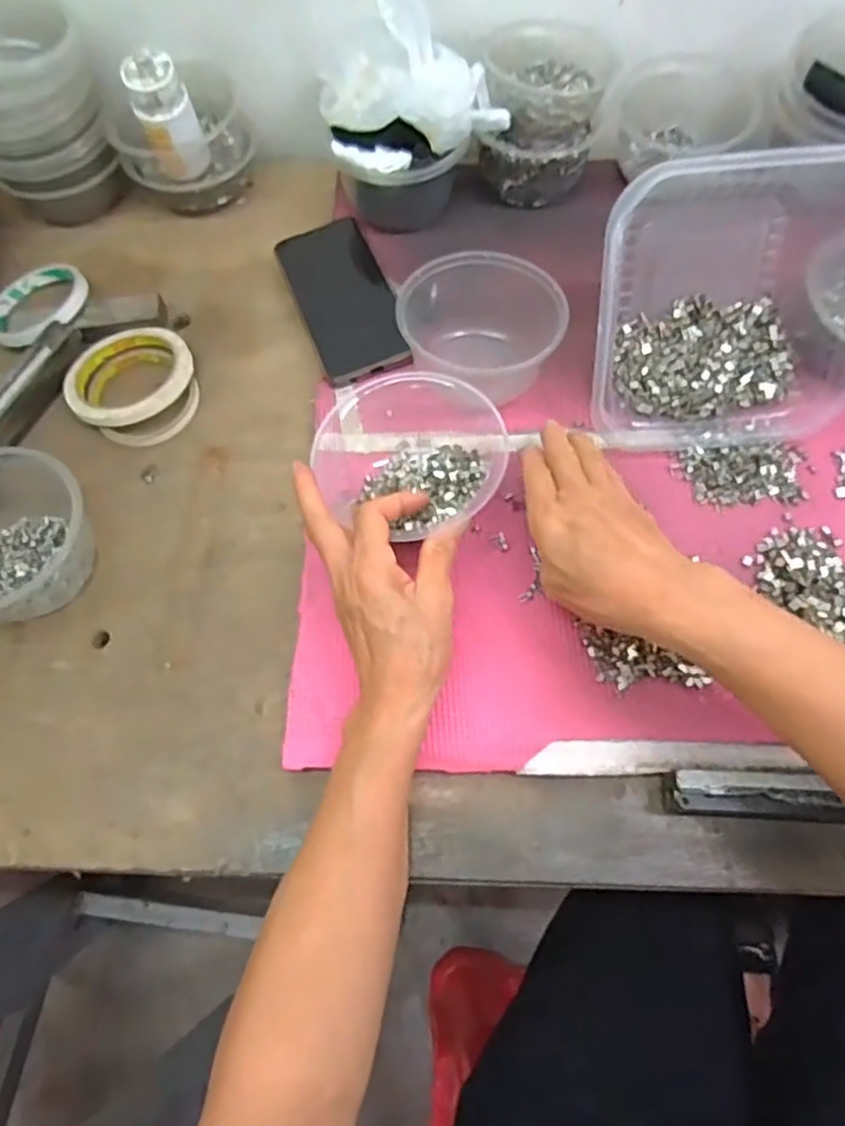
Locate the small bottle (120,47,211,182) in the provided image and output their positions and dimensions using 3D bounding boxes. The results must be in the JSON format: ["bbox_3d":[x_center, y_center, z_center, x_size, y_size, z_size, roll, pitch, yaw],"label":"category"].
[{"bbox_3d":[-0.201,-0.352,0.536,0.042,0.082,0.034,-20,66,-7],"label":"small bottle"}]

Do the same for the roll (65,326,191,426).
[{"bbox_3d":[-0.230,-0.150,0.525,0.096,0.017,0.087,-34,69,-13],"label":"roll"}]

